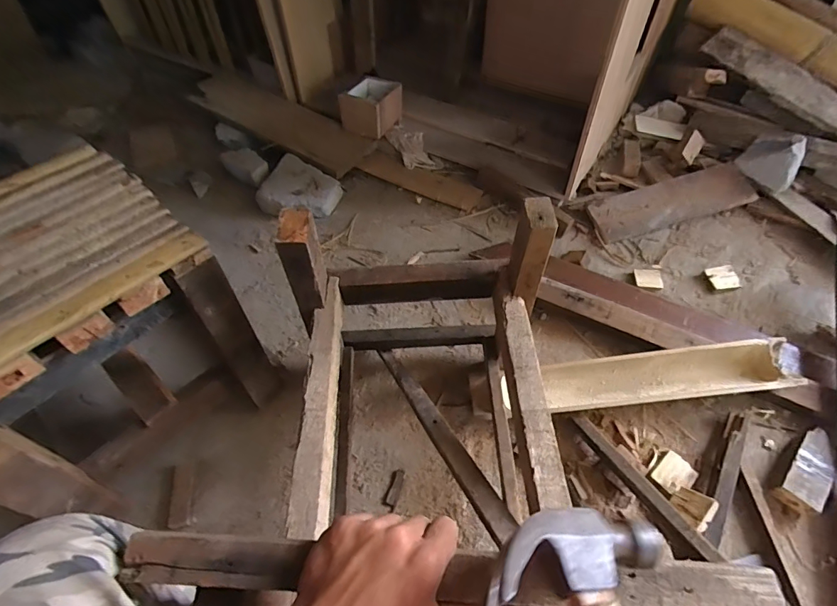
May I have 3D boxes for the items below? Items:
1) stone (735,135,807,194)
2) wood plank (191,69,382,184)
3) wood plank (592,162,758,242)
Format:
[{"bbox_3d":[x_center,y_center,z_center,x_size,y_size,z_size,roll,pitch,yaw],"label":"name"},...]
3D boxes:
[{"bbox_3d":[0.898,-0.362,1.099,0.088,0.113,0.135,-37,61,-21],"label":"stone"},{"bbox_3d":[-0.474,-0.617,1.448,0.766,0.030,0.206,31,64,19],"label":"wood plank"},{"bbox_3d":[0.657,-0.265,1.123,0.417,0.028,0.125,-16,70,-3],"label":"wood plank"}]

